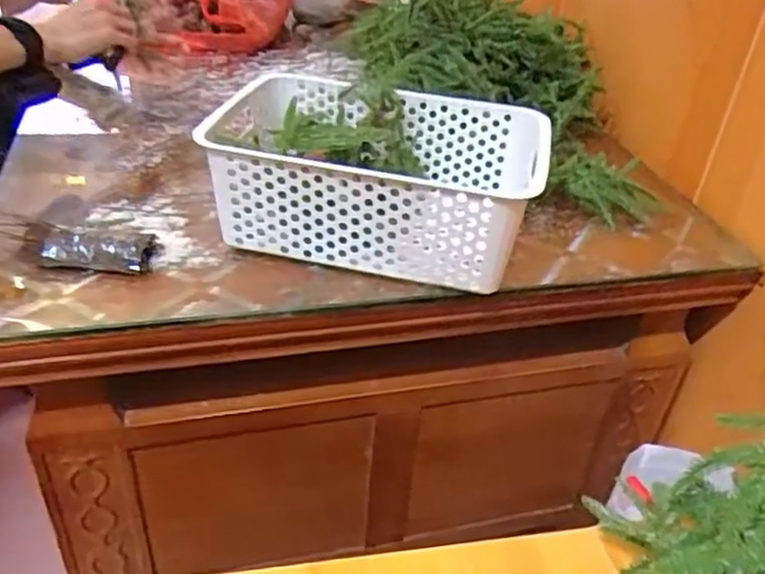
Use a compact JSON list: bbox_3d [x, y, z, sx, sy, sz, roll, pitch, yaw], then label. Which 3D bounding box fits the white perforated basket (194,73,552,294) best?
[{"bbox_3d":[-0.002,-0.105,0.692,0.298,0.115,0.212,11,35,10],"label":"white perforated basket"}]

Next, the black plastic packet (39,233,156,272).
[{"bbox_3d":[-0.260,-0.029,0.631,0.097,0.033,0.030,-1,35,-8],"label":"black plastic packet"}]

